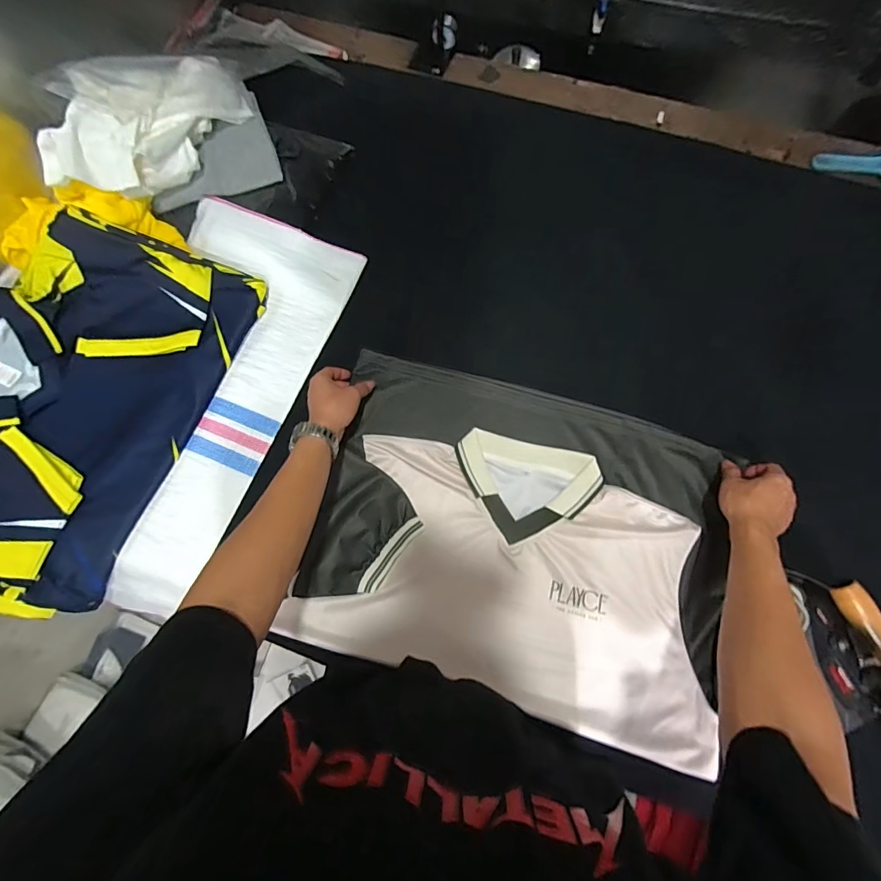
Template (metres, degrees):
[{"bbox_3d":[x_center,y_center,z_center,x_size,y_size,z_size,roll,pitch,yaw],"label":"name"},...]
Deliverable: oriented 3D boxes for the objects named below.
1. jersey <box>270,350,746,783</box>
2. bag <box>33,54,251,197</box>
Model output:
[{"bbox_3d":[0.113,0.134,0.632,0.567,0.037,0.434,17,74,4],"label":"jersey"},{"bbox_3d":[-0.484,-0.517,0.717,0.309,0.118,0.199,-17,76,-1],"label":"bag"}]

